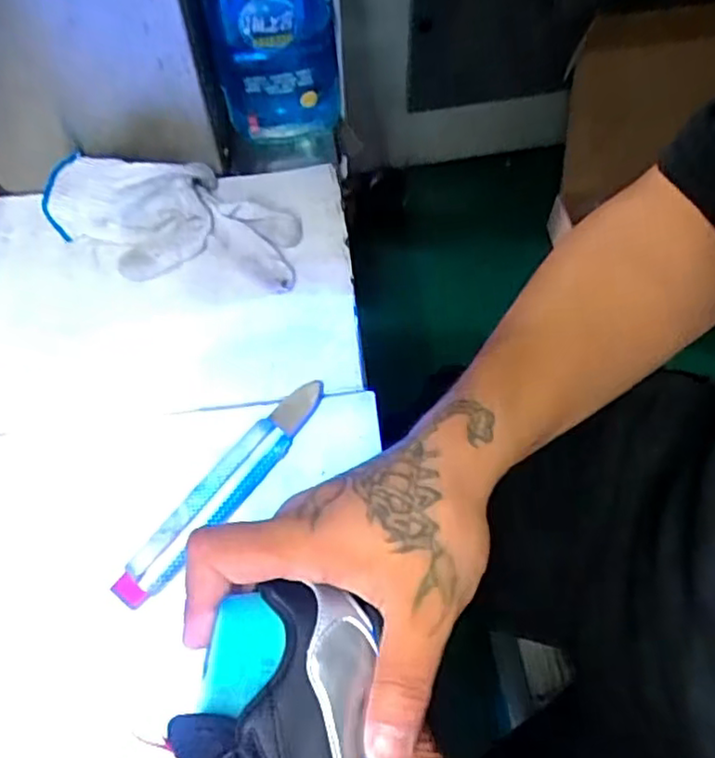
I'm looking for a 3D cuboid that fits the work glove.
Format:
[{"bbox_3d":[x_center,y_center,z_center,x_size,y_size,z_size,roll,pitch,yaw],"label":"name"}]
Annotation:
[{"bbox_3d":[-0.129,-0.120,0.476,0.175,0.044,0.096,5,62,2],"label":"work glove"}]

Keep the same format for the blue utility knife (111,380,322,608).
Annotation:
[{"bbox_3d":[-0.075,0.062,0.395,0.025,0.014,0.163,34,67,16],"label":"blue utility knife"}]

